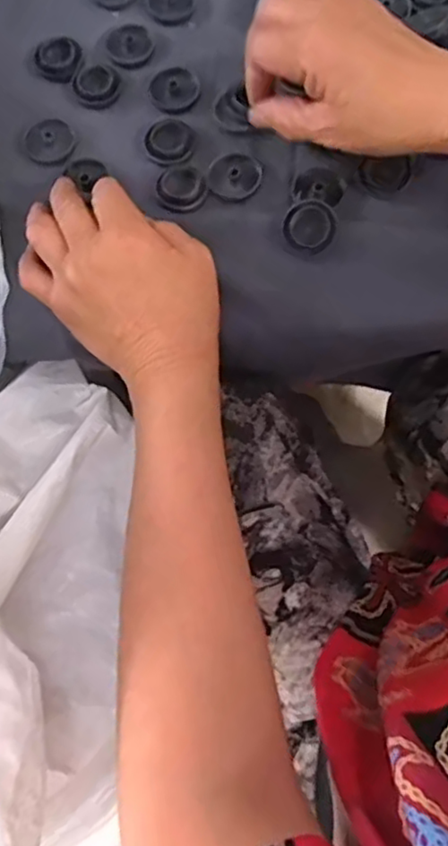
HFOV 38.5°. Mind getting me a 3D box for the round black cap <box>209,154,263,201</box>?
[{"bbox_3d":[0.007,-0.159,0.408,0.032,0.004,0.032,29,77,10],"label":"round black cap"}]

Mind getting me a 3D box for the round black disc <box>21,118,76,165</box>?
[{"bbox_3d":[-0.115,-0.185,0.418,0.033,0.004,0.036,0,74,2],"label":"round black disc"}]

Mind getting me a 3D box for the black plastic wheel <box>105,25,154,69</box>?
[{"bbox_3d":[-0.066,-0.263,0.443,0.033,0.007,0.032,0,74,2],"label":"black plastic wheel"}]

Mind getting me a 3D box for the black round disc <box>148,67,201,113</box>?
[{"bbox_3d":[-0.034,-0.223,0.429,0.032,0.006,0.037,-29,75,-7],"label":"black round disc"}]

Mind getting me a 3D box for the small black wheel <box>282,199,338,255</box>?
[{"bbox_3d":[0.051,-0.119,0.386,0.031,0.009,0.032,0,74,2],"label":"small black wheel"}]

